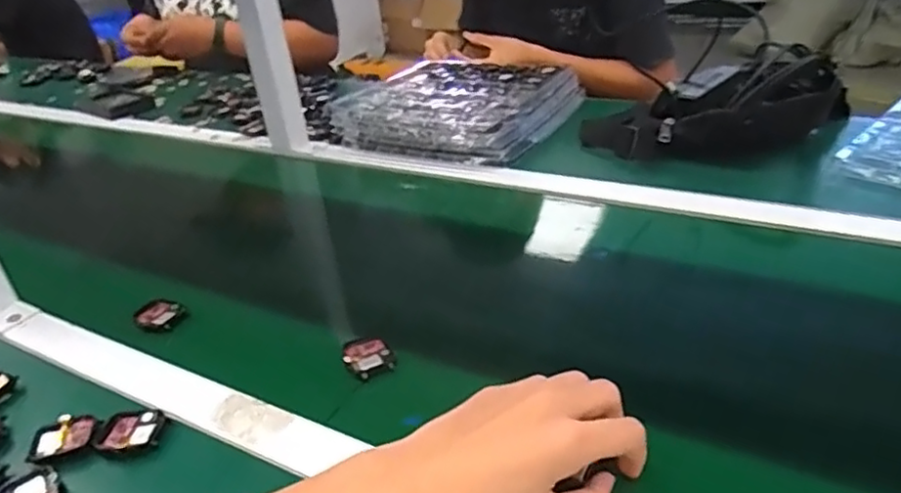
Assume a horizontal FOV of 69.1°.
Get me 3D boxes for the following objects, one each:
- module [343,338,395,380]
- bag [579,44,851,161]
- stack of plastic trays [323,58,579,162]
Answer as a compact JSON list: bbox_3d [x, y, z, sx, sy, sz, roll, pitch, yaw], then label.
[{"bbox_3d":[-0.067,0.090,0.534,0.038,0.010,0.040,-13,31,-9],"label":"module"},{"bbox_3d":[0.339,-0.193,0.827,0.337,0.104,0.148,0,31,13],"label":"bag"},{"bbox_3d":[0.011,-0.209,0.972,0.292,0.051,0.267,11,35,28],"label":"stack of plastic trays"}]

